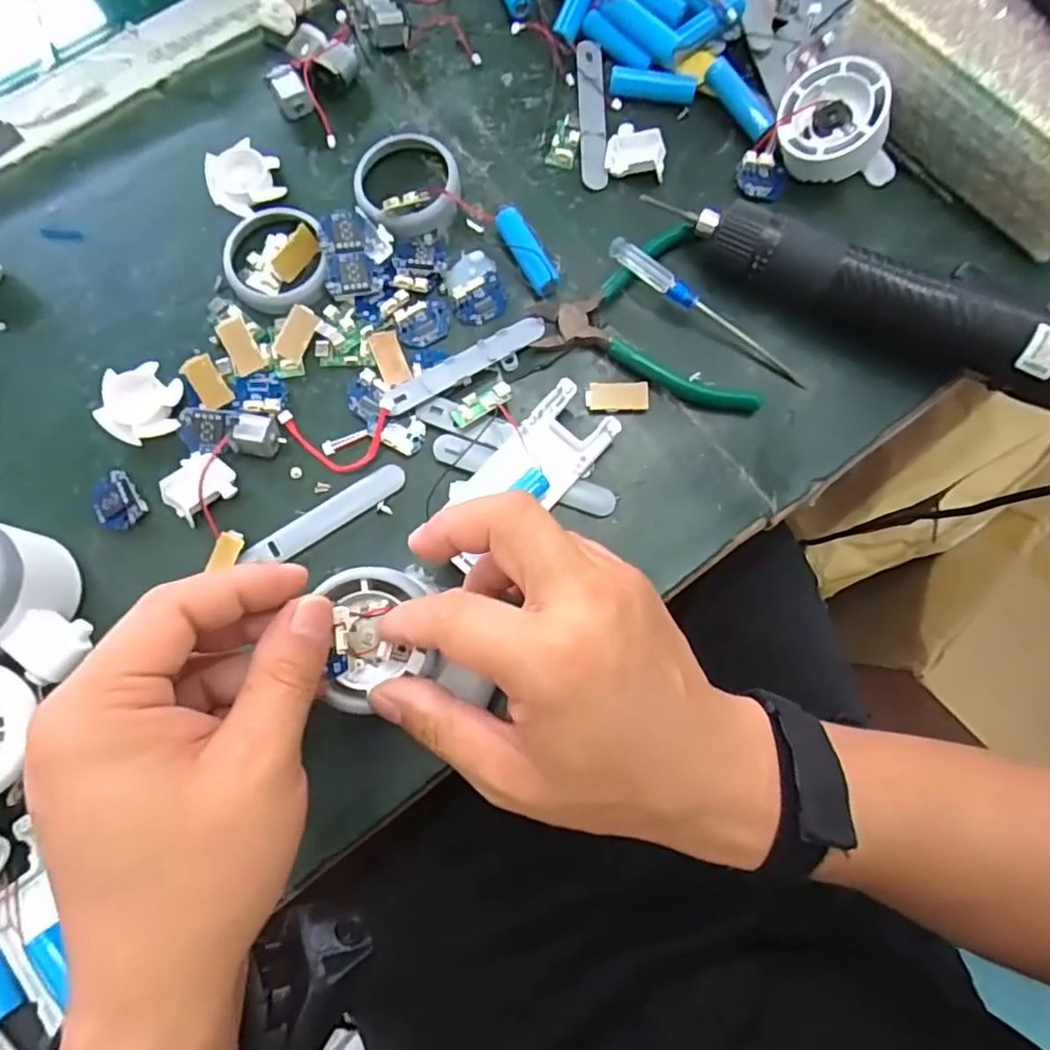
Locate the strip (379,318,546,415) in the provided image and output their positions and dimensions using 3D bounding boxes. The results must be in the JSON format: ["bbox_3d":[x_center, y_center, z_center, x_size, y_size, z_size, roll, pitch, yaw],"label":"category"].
[{"bbox_3d":[-0.032,-0.084,0.330,0.093,0.009,0.016,-31,82,-6],"label":"strip"}]

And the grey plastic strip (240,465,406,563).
[{"bbox_3d":[-0.099,-0.005,0.317,0.084,0.007,0.017,-34,82,-6],"label":"grey plastic strip"}]

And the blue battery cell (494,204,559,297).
[{"bbox_3d":[0.002,-0.149,0.342,0.018,0.015,0.055,-26,81,-5],"label":"blue battery cell"}]

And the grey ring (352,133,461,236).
[{"bbox_3d":[-0.065,-0.189,0.353,0.056,0.015,0.056,0,80,-1],"label":"grey ring"}]

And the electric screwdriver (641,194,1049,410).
[{"bbox_3d":[0.172,-0.116,0.321,0.217,0.046,0.032,24,80,4],"label":"electric screwdriver"}]

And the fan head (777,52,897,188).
[{"bbox_3d":[0.173,-0.219,0.354,0.054,0.046,0.058,-14,83,28],"label":"fan head"}]

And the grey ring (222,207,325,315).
[{"bbox_3d":[-0.134,-0.143,0.339,0.053,0.008,0.064,-16,80,-3],"label":"grey ring"}]

